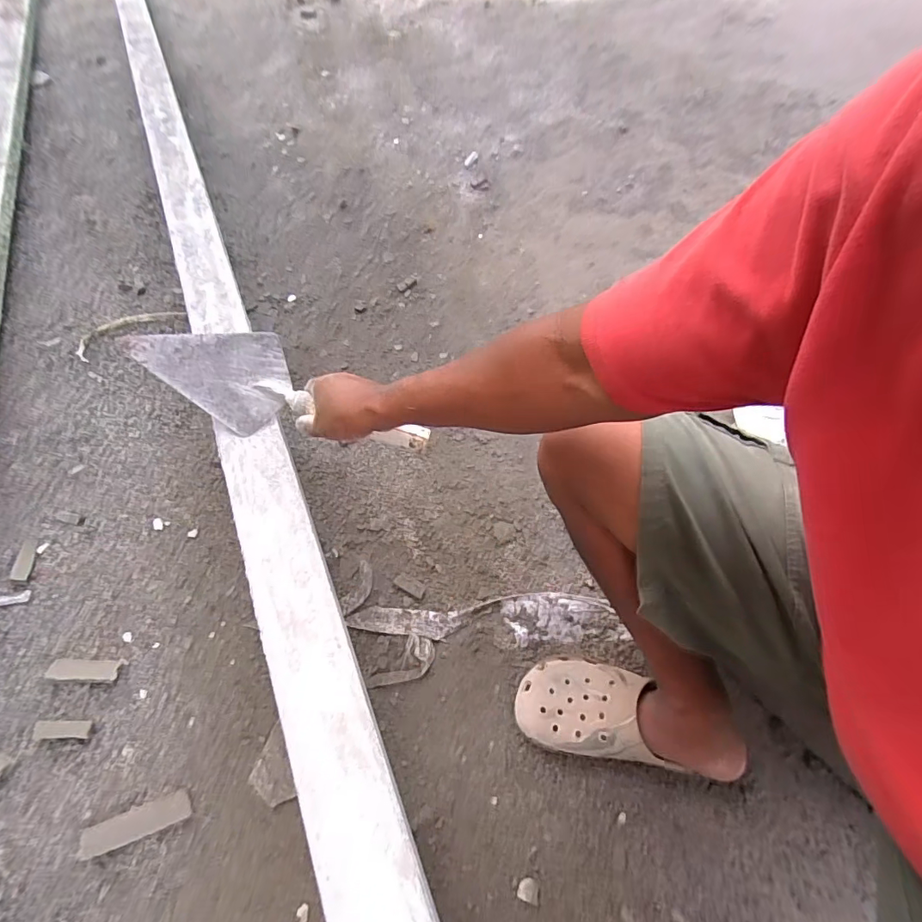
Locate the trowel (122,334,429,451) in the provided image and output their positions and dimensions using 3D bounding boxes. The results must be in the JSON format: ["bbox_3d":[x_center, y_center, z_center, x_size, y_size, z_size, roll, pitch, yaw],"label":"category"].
[{"bbox_3d":[-0.211,-0.082,0.596,0.356,0.075,0.105,19,64,1],"label":"trowel"}]

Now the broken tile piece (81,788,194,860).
[{"bbox_3d":[-0.361,0.402,0.535,0.106,0.016,0.030,-19,64,-9],"label":"broken tile piece"}]

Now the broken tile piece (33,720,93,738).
[{"bbox_3d":[-0.479,0.322,0.580,0.058,0.004,0.020,7,40,-11],"label":"broken tile piece"}]

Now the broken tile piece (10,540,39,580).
[{"bbox_3d":[-0.617,0.140,0.684,0.023,0.004,0.060,1,56,-16],"label":"broken tile piece"}]

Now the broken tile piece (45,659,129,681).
[{"bbox_3d":[-0.479,0.266,0.616,0.080,0.006,0.028,9,40,-15],"label":"broken tile piece"}]

